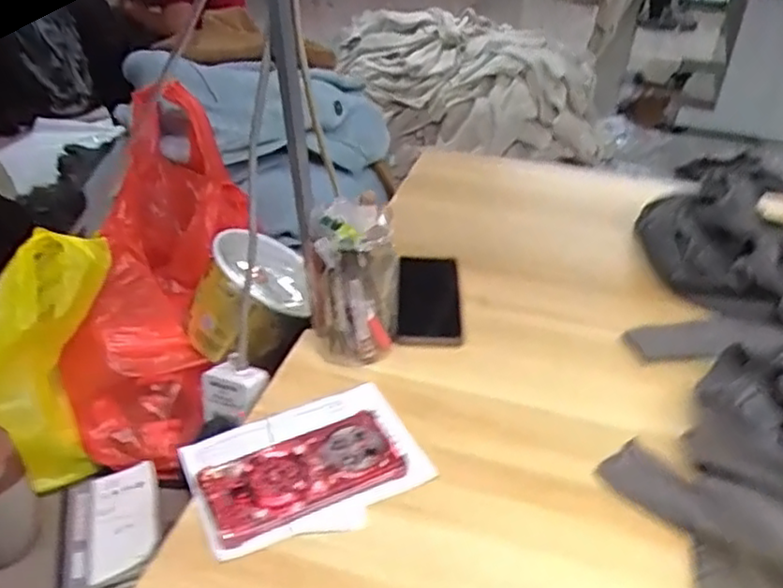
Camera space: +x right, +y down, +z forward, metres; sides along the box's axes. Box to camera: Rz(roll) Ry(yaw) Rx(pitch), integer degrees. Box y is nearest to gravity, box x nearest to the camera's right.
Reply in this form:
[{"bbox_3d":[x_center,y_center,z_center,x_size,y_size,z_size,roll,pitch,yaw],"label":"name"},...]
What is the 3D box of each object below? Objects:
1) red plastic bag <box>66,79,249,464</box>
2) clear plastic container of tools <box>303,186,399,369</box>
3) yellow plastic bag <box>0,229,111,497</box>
[{"bbox_3d":[-0.300,-0.042,0.894,0.168,0.150,0.476,-2,53,-3],"label":"red plastic bag"},{"bbox_3d":[-0.039,-0.015,0.709,0.088,0.142,0.087,-2,36,-3],"label":"clear plastic container of tools"},{"bbox_3d":[-0.418,0.053,0.808,0.235,0.227,0.183,23,41,28],"label":"yellow plastic bag"}]

